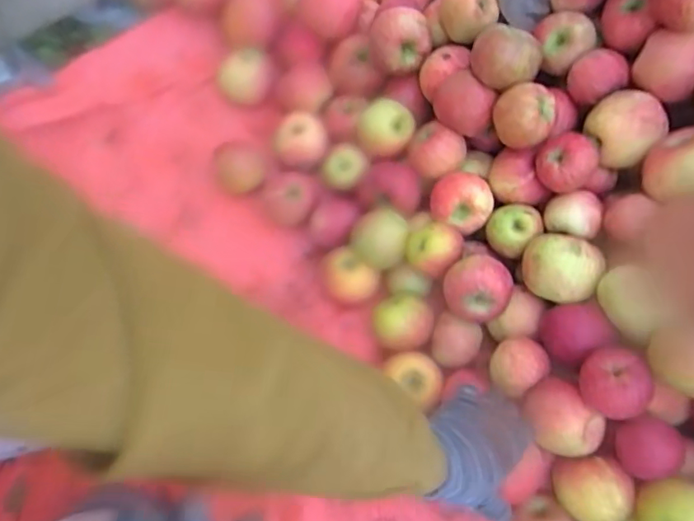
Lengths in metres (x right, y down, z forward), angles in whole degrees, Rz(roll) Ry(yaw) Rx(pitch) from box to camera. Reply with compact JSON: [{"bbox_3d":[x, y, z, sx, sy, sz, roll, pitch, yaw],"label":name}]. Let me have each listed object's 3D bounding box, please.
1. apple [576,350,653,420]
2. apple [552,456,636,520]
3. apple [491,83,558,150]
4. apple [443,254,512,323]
[{"bbox_3d":[0.251,0.118,0.494,0.051,0.060,0.060,-20,69,-10],"label":"apple"},{"bbox_3d":[0.244,0.230,0.520,0.060,0.060,0.062,1,67,-1],"label":"apple"},{"bbox_3d":[0.203,-0.167,0.591,0.068,0.057,0.051,35,70,13],"label":"apple"},{"bbox_3d":[0.146,0.031,0.585,0.072,0.070,0.060,23,68,8],"label":"apple"}]

